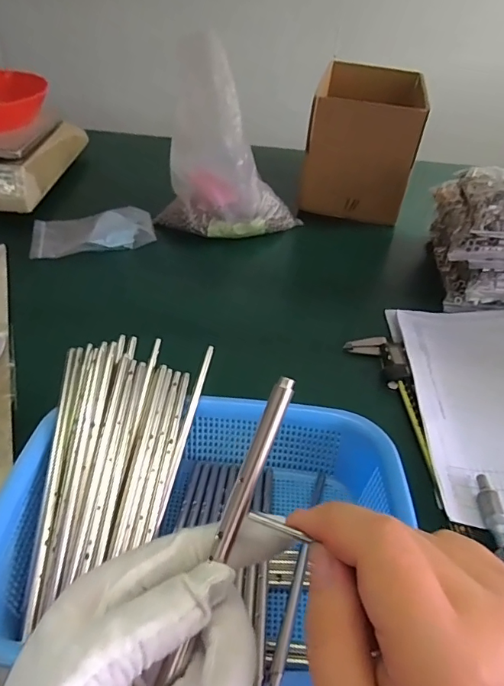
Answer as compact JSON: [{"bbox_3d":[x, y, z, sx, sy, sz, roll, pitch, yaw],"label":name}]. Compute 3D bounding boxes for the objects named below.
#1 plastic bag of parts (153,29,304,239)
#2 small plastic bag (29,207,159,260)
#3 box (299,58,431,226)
[{"bbox_3d":[-0.033,-0.280,0.715,0.208,0.240,0.081,7,40,2],"label":"plastic bag of parts"},{"bbox_3d":[-0.251,-0.177,0.777,0.184,0.026,0.107,-7,41,-14],"label":"small plastic bag"},{"bbox_3d":[0.196,-0.367,0.889,0.179,0.182,0.246,11,40,8],"label":"box"}]

